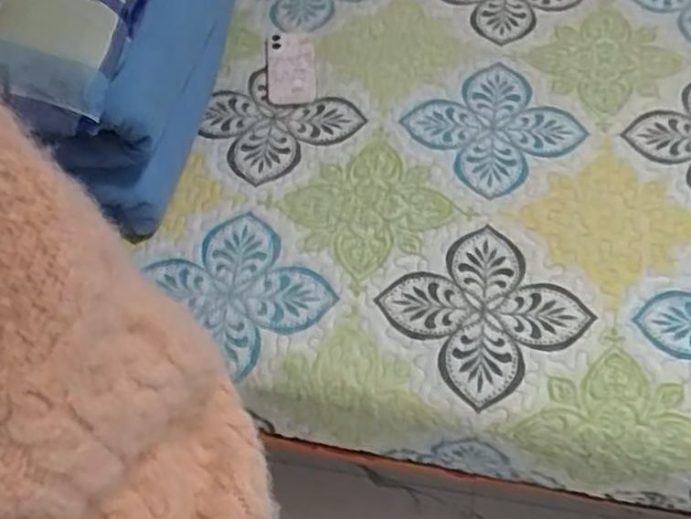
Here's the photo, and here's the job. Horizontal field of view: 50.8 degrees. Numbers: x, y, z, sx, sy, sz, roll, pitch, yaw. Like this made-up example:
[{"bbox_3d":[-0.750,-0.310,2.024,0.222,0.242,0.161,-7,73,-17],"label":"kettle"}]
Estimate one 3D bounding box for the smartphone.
[{"bbox_3d":[-0.085,-0.296,1.139,0.077,0.013,0.130,0,77,-7],"label":"smartphone"}]

